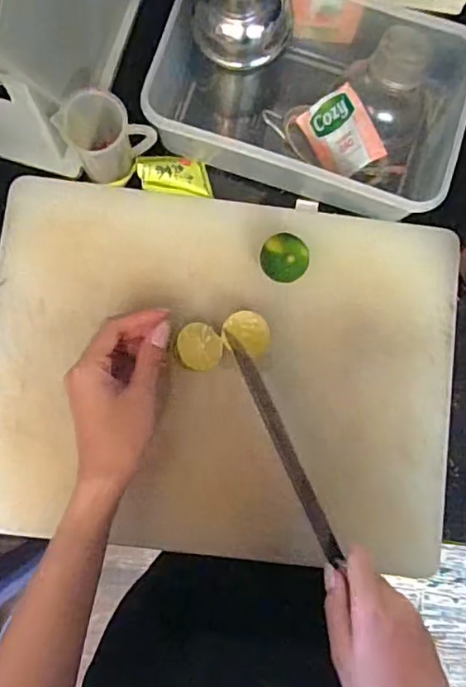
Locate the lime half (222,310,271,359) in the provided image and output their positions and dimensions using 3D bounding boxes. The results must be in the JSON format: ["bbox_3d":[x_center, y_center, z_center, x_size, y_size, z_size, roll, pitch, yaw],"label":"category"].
[{"bbox_3d":[0.012,-0.009,0.475,0.038,0.023,0.035,0,83,-3],"label":"lime half"}]

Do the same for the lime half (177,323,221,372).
[{"bbox_3d":[-0.027,0.003,0.467,0.036,0.026,0.037,0,84,-4],"label":"lime half"}]

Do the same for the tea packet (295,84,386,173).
[{"bbox_3d":[0.090,-0.175,0.481,0.007,0.061,0.070,-29,90,-35],"label":"tea packet"}]

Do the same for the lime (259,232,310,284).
[{"bbox_3d":[0.042,-0.069,0.479,0.037,0.038,0.038,0,83,-3],"label":"lime"}]

